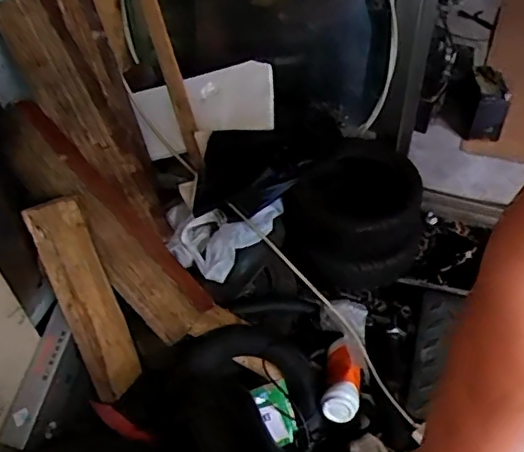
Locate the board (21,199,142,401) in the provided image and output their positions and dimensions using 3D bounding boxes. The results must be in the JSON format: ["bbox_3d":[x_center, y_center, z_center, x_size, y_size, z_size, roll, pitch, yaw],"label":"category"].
[{"bbox_3d":[-0.283,0.119,0.958,0.044,0.348,0.094,-2,24,36],"label":"board"}]

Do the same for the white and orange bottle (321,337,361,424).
[{"bbox_3d":[0.136,0.260,0.982,0.067,0.073,0.138,2,32,5],"label":"white and orange bottle"}]

